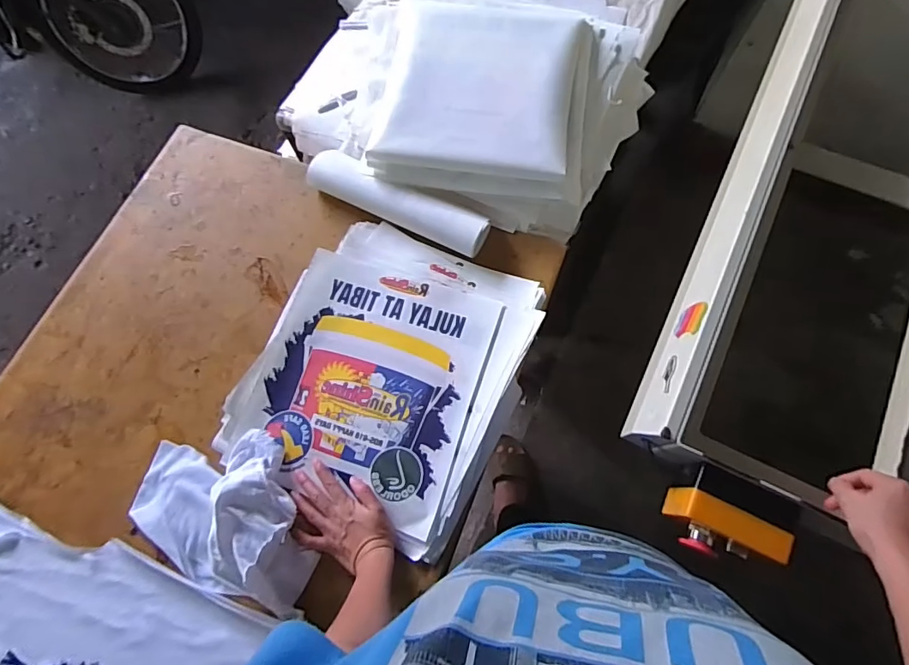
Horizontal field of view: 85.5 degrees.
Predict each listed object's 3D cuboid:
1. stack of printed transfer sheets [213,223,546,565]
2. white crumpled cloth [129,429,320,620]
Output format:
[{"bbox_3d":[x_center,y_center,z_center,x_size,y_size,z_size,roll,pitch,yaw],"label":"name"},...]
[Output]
[{"bbox_3d":[-0.102,0.046,0.725,0.365,0.027,0.403,24,75,8],"label":"stack of printed transfer sheets"},{"bbox_3d":[-0.312,0.234,0.651,0.267,0.086,0.201,13,74,5],"label":"white crumpled cloth"}]

